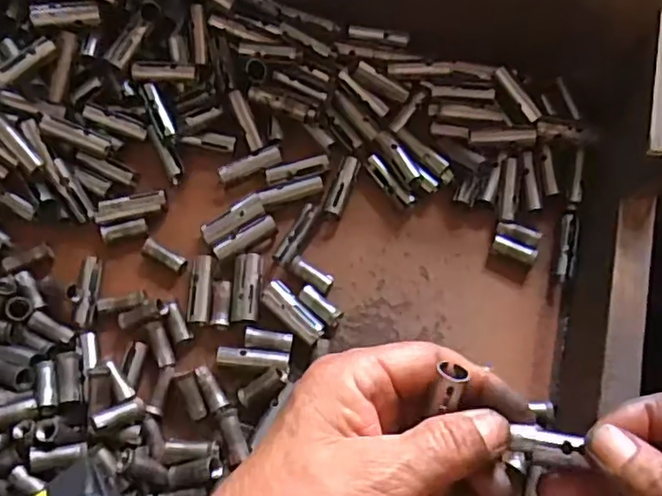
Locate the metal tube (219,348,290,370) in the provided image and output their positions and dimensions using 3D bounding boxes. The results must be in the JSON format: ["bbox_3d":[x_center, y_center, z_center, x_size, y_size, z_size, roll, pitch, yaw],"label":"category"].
[{"bbox_3d":[-0.039,0.056,0.323,0.036,0.008,0.009,4,71,2],"label":"metal tube"}]

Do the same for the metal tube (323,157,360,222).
[{"bbox_3d":[0.006,-0.036,0.360,0.010,0.007,0.038,18,72,7],"label":"metal tube"}]

